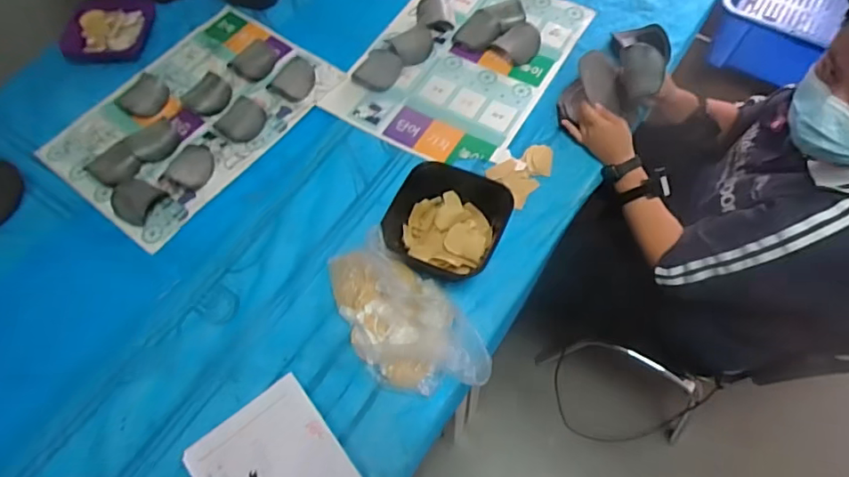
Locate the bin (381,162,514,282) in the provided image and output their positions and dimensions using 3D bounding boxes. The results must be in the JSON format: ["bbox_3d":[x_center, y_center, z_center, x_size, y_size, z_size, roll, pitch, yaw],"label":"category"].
[{"bbox_3d":[0.041,-0.024,0.895,0.192,0.089,0.185,10,61,10],"label":"bin"}]

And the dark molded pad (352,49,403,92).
[{"bbox_3d":[-0.095,-0.349,1.115,0.084,0.019,0.097,27,65,18],"label":"dark molded pad"}]

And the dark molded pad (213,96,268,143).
[{"bbox_3d":[-0.356,-0.233,1.062,0.083,0.017,0.091,24,64,17],"label":"dark molded pad"}]

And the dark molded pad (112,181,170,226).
[{"bbox_3d":[-0.521,-0.068,0.967,0.093,0.031,0.086,22,64,16],"label":"dark molded pad"}]

